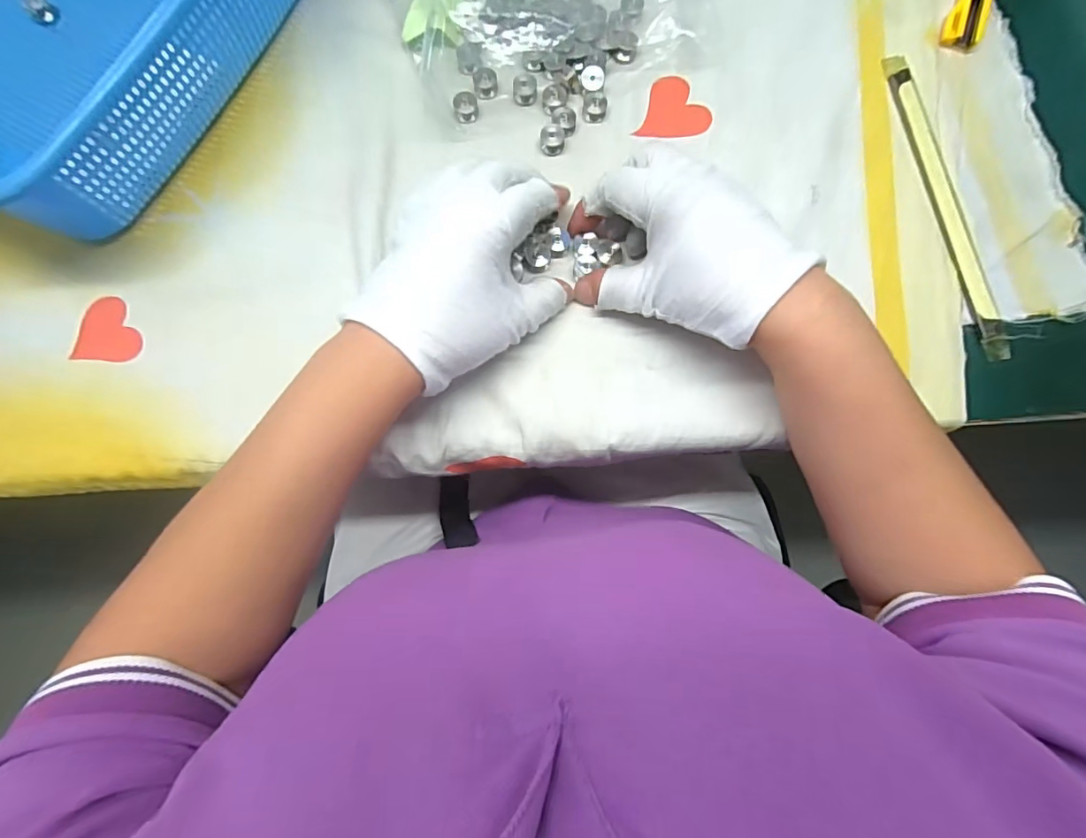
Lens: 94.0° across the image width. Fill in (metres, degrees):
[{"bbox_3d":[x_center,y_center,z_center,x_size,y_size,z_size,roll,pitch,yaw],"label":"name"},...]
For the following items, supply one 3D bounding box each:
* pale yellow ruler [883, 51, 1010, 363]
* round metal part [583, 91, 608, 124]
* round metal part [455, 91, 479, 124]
[{"bbox_3d":[0.246,-0.133,0.309,0.018,0.004,0.199,-13,83,-2],"label":"pale yellow ruler"},{"bbox_3d":[0.032,-0.193,0.313,0.015,0.007,0.015,0,83,0],"label":"round metal part"},{"bbox_3d":[-0.047,-0.193,0.311,0.014,0.008,0.016,-8,83,-1],"label":"round metal part"}]

